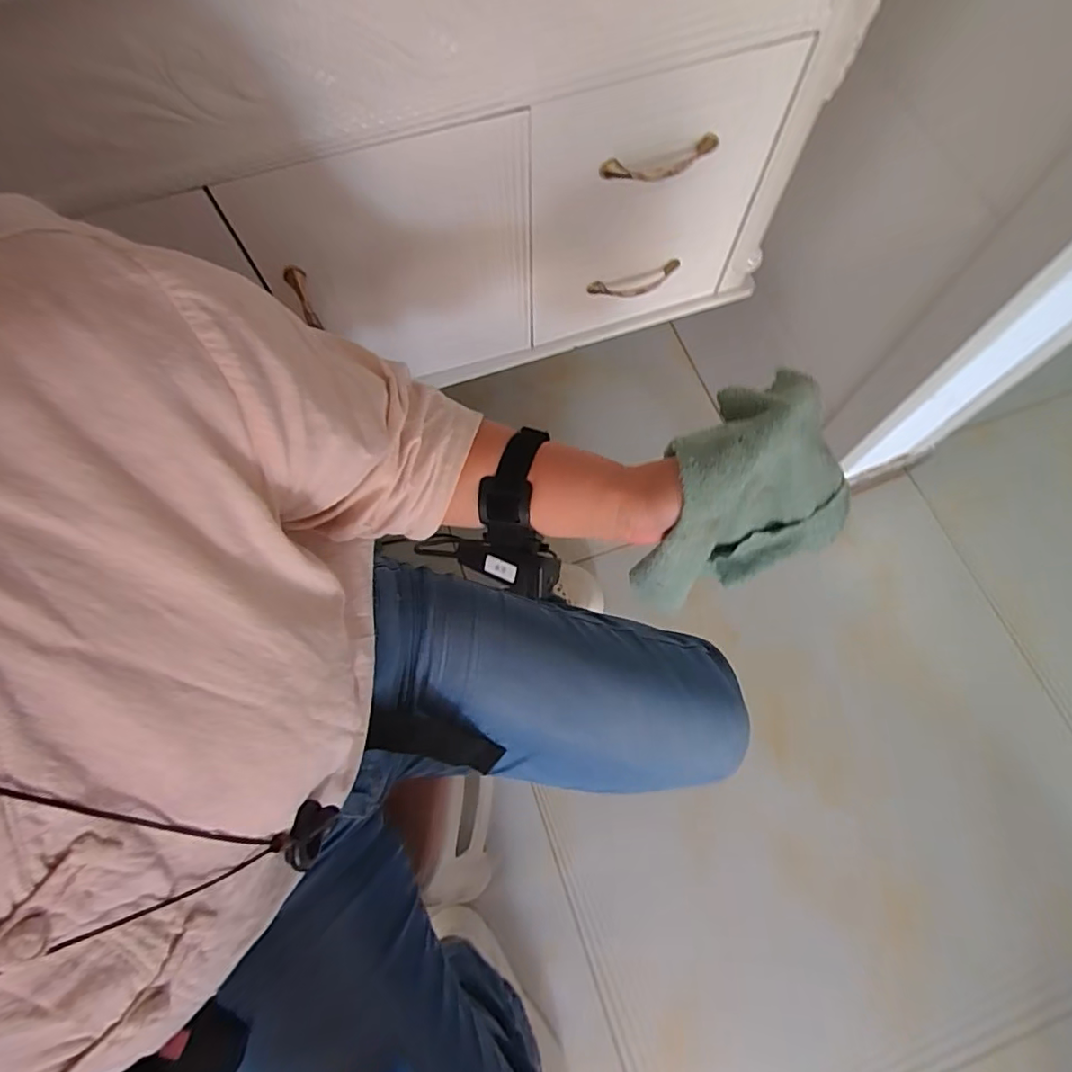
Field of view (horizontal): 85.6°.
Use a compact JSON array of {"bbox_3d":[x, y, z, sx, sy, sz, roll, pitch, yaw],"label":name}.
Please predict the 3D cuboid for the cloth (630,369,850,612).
[{"bbox_3d":[0.136,-0.026,0.391,0.135,0.162,0.092,-19,73,-7],"label":"cloth"}]

